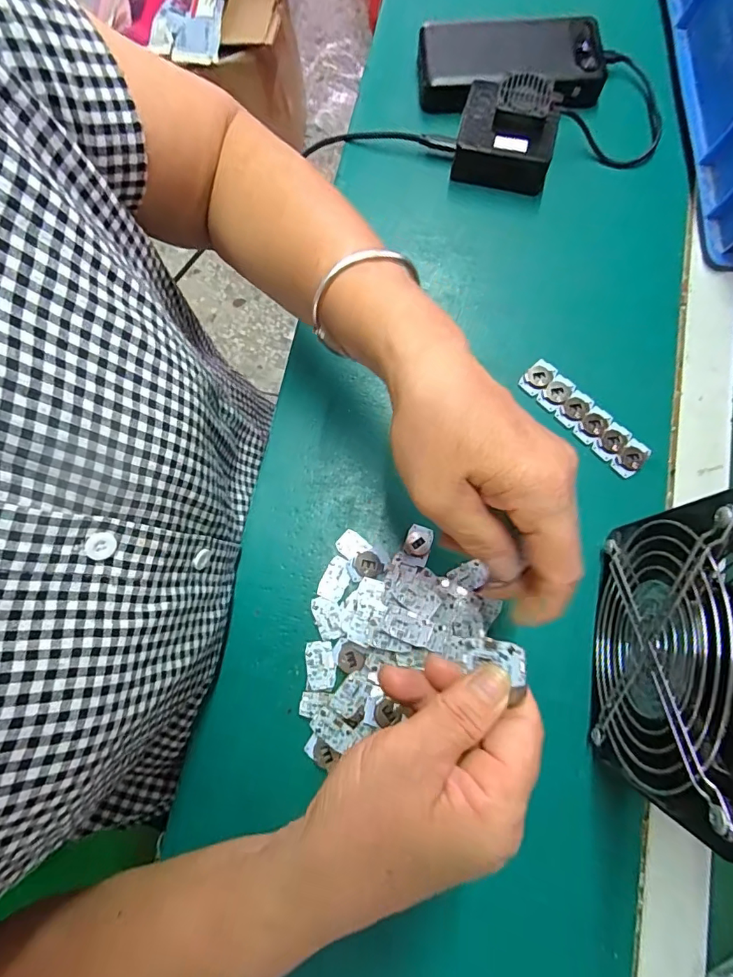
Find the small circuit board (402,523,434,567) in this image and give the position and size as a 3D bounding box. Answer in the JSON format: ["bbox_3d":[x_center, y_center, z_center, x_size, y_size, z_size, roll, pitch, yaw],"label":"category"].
[{"bbox_3d":[0.037,0.041,0.349,0.018,0.010,0.028,16,77,5],"label":"small circuit board"}]

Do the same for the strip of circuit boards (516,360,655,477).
[{"bbox_3d":[0.164,-0.053,0.371,0.107,0.011,0.030,43,81,10],"label":"strip of circuit boards"}]

